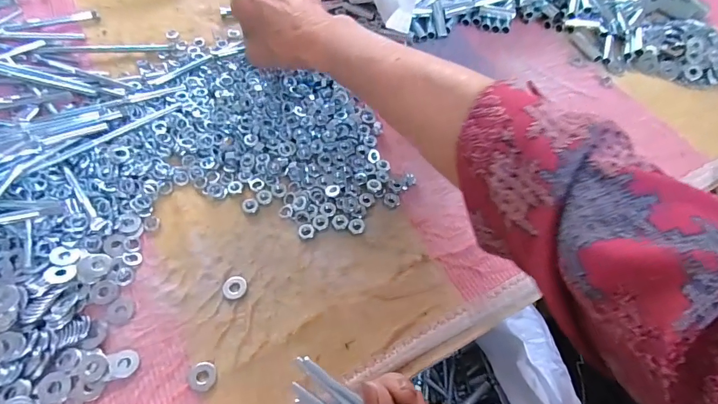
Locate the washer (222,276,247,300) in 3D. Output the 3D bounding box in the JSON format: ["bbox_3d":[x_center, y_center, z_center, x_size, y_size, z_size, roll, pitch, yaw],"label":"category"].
[{"bbox_3d":[-0.096,0.066,0.319,0.018,0.004,0.018,-12,60,-9],"label":"washer"}]

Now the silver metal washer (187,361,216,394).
[{"bbox_3d":[-0.108,0.120,0.284,0.018,0.004,0.019,-22,62,-14],"label":"silver metal washer"}]

